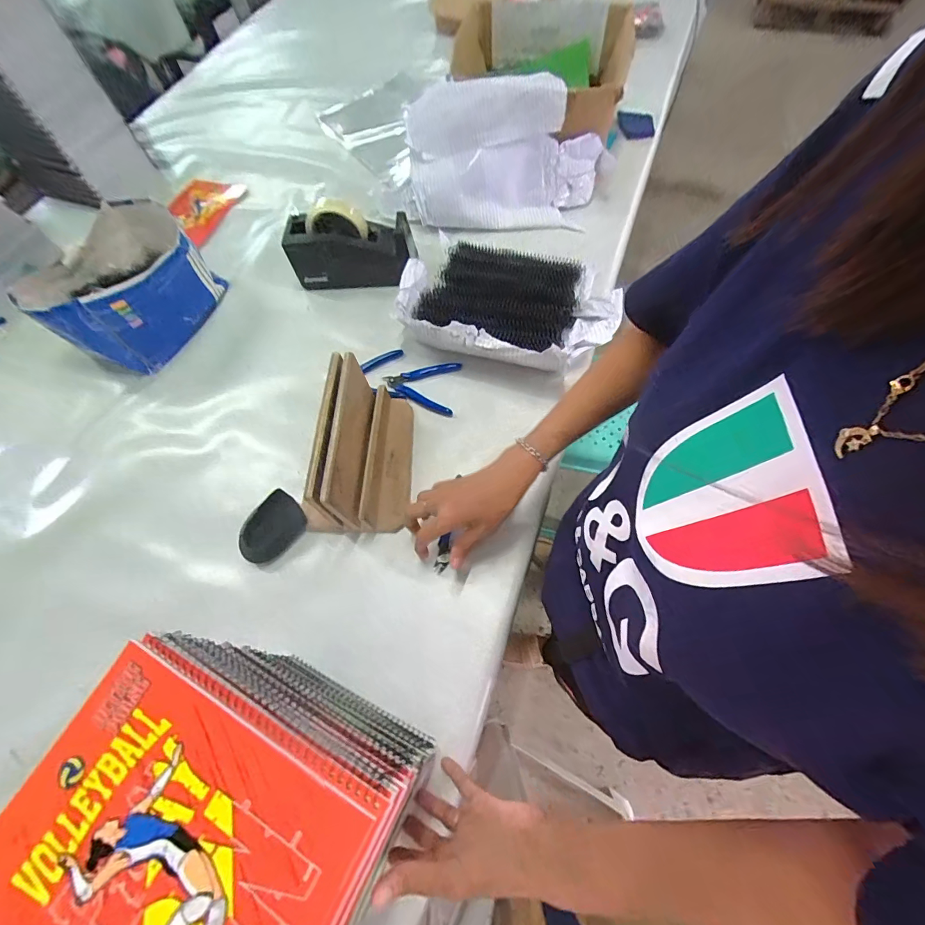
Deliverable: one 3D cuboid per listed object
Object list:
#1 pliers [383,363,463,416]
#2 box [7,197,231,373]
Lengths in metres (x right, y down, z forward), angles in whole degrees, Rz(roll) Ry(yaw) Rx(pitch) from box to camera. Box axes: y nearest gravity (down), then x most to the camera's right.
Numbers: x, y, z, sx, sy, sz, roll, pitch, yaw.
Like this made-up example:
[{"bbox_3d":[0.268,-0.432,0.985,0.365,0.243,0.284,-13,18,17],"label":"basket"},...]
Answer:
[{"bbox_3d":[-0.064,-0.119,0.632,0.111,0.008,0.088,9,66,8],"label":"pliers"},{"bbox_3d":[-0.542,-0.294,0.662,0.202,0.127,0.250,31,73,10],"label":"box"}]

